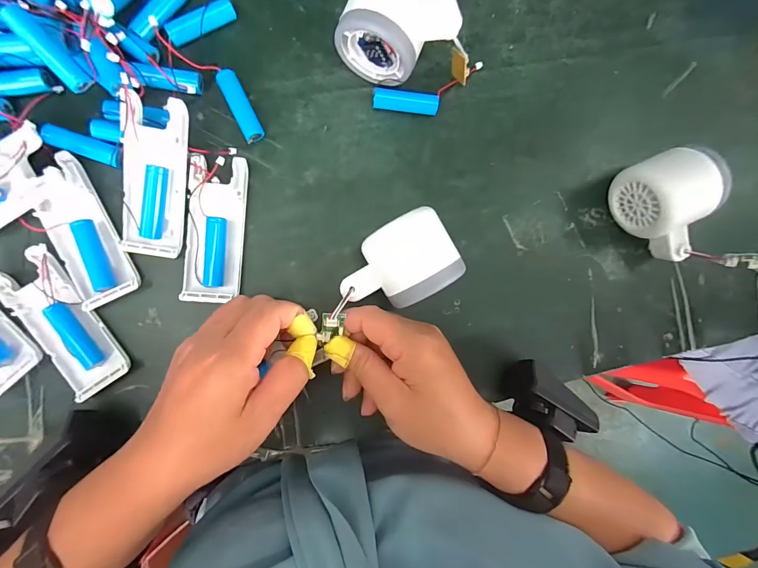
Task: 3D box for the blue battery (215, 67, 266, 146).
[{"bbox_3d":[-0.102,-0.131,0.271,0.014,0.012,0.051,-26,93,-7],"label":"blue battery"}]

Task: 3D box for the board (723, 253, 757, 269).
[{"bbox_3d":[0.273,-0.017,0.265,0.033,0.009,0.011,2,90,33],"label":"board"}]

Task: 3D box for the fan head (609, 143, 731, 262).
[{"bbox_3d":[0.222,-0.057,0.283,0.052,0.064,0.076,-8,91,-7],"label":"fan head"}]

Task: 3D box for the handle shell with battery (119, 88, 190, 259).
[{"bbox_3d":[-0.156,-0.072,0.252,0.040,0.017,0.104,10,105,-7],"label":"handle shell with battery"}]

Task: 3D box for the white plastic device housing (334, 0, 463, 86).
[{"bbox_3d":[0.013,-0.179,0.261,0.072,0.060,0.049,27,87,-6],"label":"white plastic device housing"}]

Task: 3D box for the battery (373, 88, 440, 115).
[{"bbox_3d":[0.021,-0.143,0.286,0.050,0.011,0.014,4,89,-7],"label":"battery"}]

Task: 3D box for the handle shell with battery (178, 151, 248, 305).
[{"bbox_3d":[-0.120,-0.039,0.268,0.038,0.013,0.103,6,89,-7],"label":"handle shell with battery"}]

